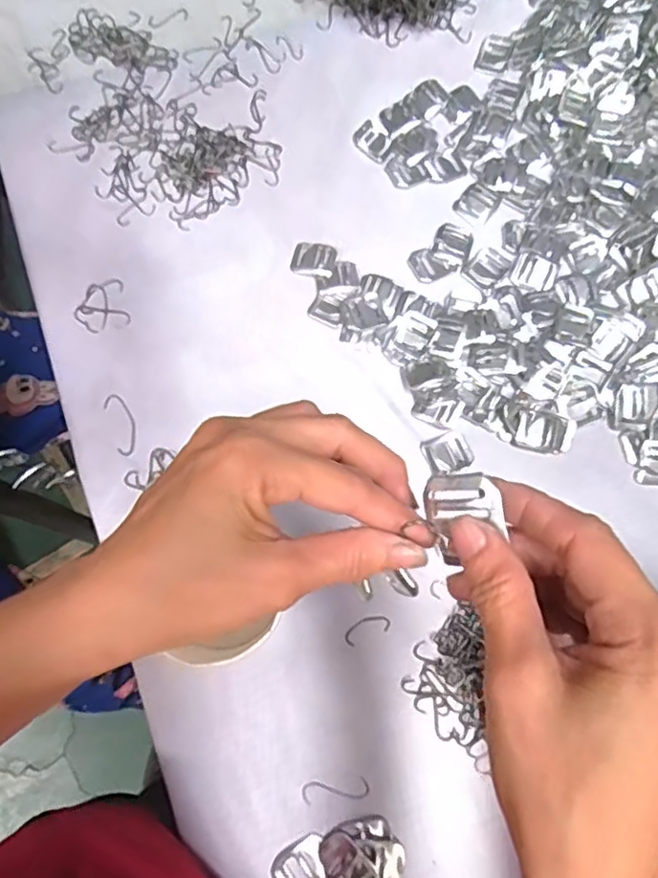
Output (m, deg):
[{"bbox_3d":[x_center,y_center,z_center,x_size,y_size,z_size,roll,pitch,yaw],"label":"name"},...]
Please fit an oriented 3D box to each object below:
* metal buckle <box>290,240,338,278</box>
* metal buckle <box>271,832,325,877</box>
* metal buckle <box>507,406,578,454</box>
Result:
[{"bbox_3d":[-0.012,-0.144,0.518,0.033,0.004,0.030,11,73,2],"label":"metal buckle"},{"bbox_3d":[-0.017,0.270,0.406,0.034,0.004,0.030,-30,76,-10],"label":"metal buckle"},{"bbox_3d":[0.159,-0.006,0.485,0.051,0.004,0.030,15,73,3],"label":"metal buckle"}]

